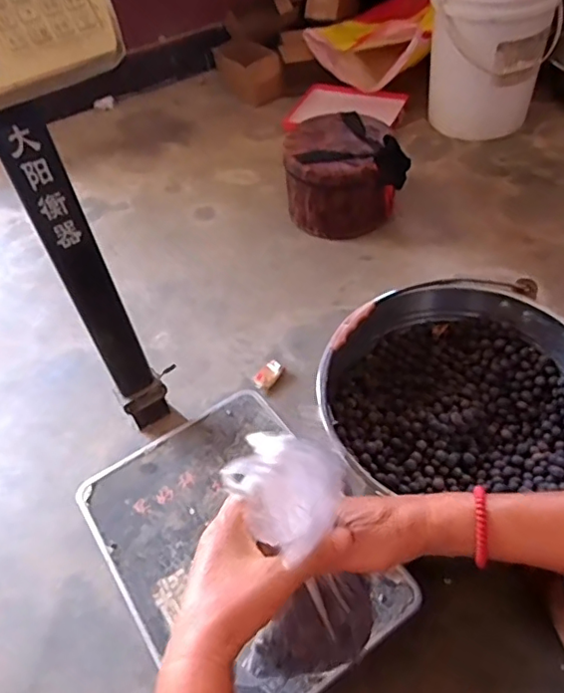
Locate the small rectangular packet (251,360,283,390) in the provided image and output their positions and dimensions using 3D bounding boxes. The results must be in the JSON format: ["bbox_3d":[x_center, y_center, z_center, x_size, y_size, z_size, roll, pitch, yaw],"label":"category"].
[{"bbox_3d":[-0.026,0.053,1.057,0.037,0.019,0.062,31,58,28],"label":"small rectangular packet"}]

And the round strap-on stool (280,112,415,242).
[{"bbox_3d":[0.138,-0.397,1.318,0.257,0.192,0.246,-9,49,-2],"label":"round strap-on stool"}]

